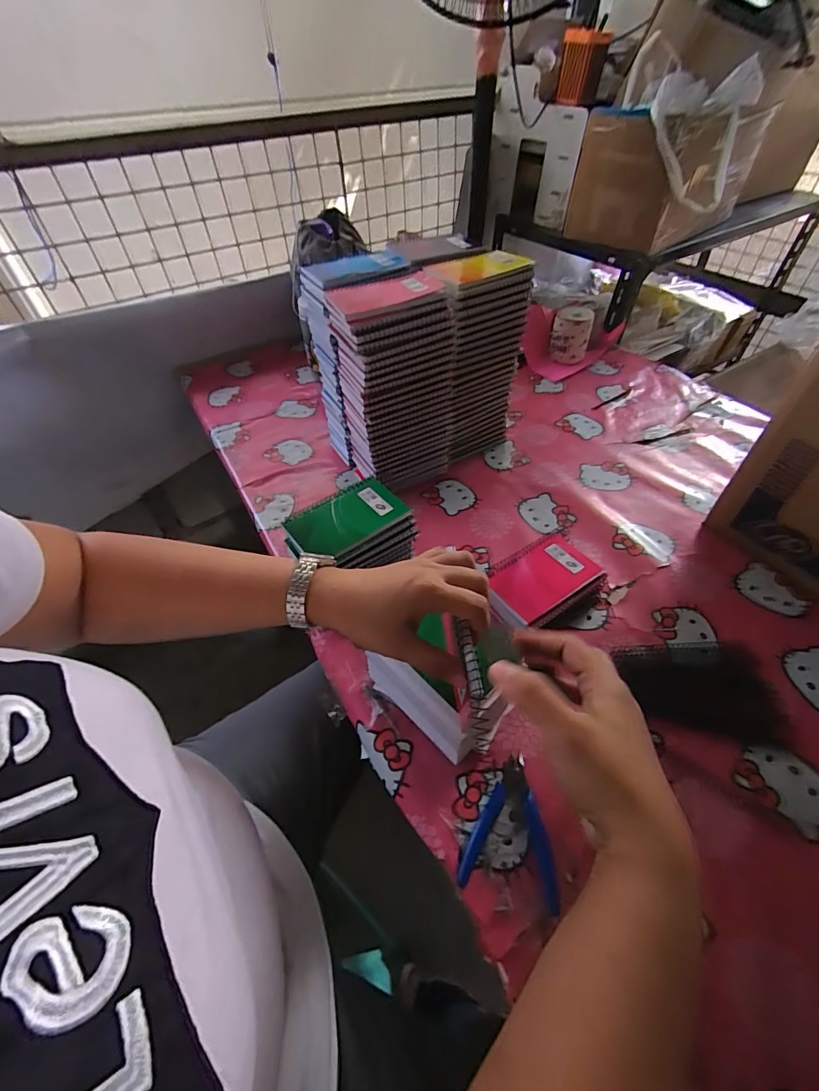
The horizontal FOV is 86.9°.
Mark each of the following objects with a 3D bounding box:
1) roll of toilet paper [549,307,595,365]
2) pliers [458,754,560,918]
[{"bbox_3d":[0.352,-0.459,0.948,0.081,0.096,0.075,10,51,12],"label":"roll of toilet paper"},{"bbox_3d":[0.099,0.257,0.400,0.082,0.008,0.113,12,51,14],"label":"pliers"}]

